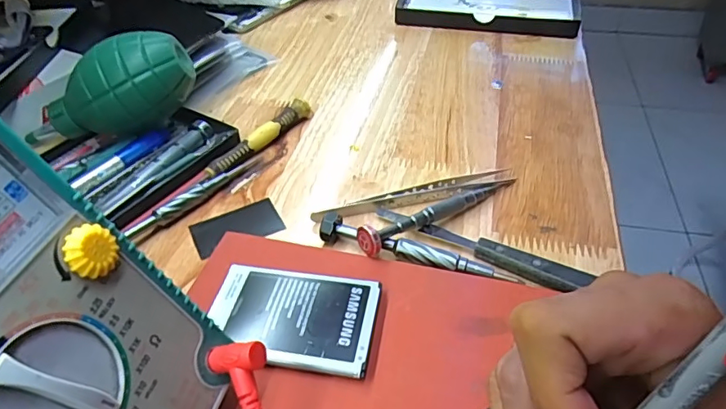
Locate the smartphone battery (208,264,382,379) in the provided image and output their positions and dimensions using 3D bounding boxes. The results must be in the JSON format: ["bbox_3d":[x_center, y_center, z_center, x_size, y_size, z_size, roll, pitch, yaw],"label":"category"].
[{"bbox_3d":[-0.034,0.054,0.248,0.078,0.008,0.051,7,42,8],"label":"smartphone battery"}]

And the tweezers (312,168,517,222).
[{"bbox_3d":[0.033,-0.005,0.320,0.129,0.008,0.013,-12,43,-13],"label":"tweezers"}]

